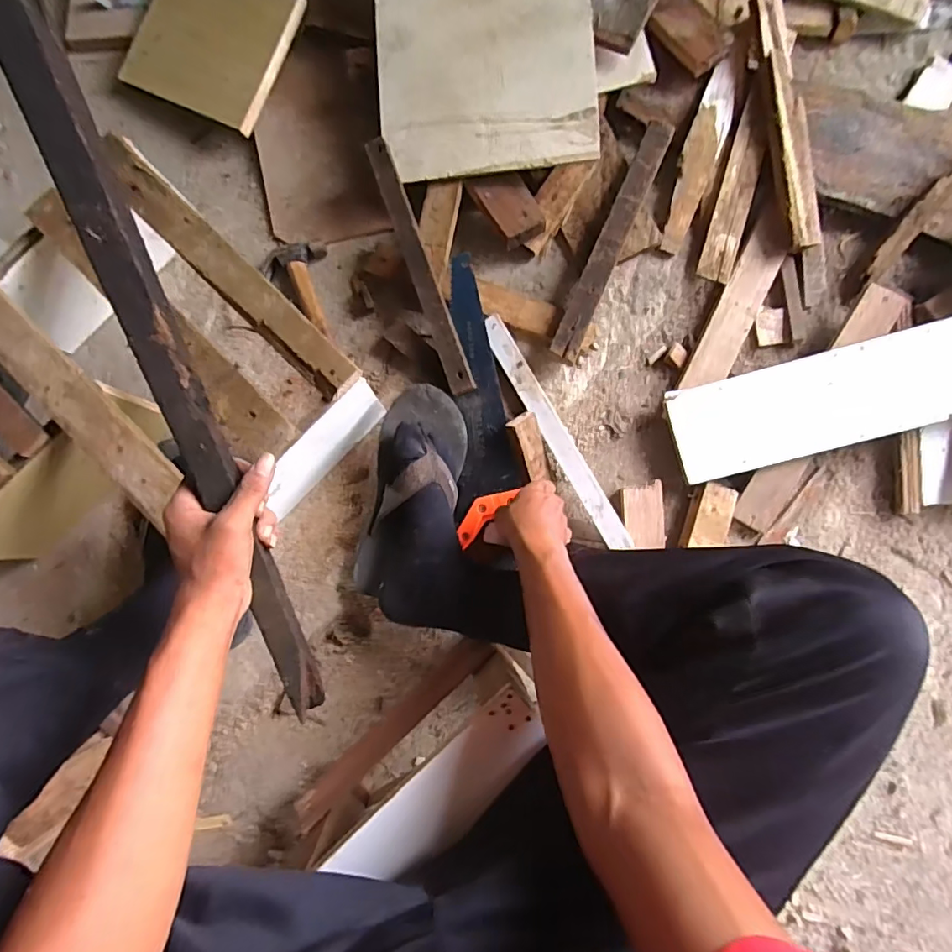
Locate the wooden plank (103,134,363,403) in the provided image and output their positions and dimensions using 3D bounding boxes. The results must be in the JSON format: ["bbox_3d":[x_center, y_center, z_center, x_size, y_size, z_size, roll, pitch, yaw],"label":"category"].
[{"bbox_3d":[-0.263,-0.217,0.550,0.365,0.017,0.046,44,86,7],"label":"wooden plank"}]

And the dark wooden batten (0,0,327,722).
[{"bbox_3d":[-0.210,-0.038,0.397,0.030,0.029,0.544,-13,112,0],"label":"dark wooden batten"}]

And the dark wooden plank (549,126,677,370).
[{"bbox_3d":[0.172,-0.298,0.675,0.036,0.027,0.318,23,84,5],"label":"dark wooden plank"}]

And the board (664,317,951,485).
[{"bbox_3d":[0.447,-0.097,0.659,0.389,0.016,0.119,-15,88,6],"label":"board"}]

